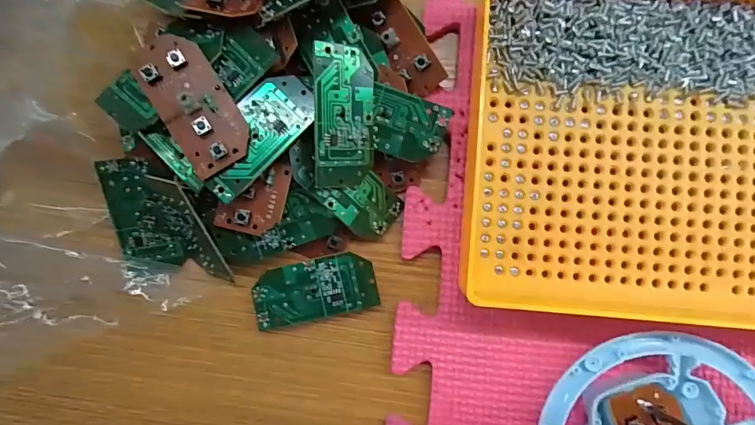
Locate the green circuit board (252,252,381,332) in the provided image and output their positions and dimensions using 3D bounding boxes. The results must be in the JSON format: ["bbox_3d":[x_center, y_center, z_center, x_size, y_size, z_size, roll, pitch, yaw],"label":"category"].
[{"bbox_3d":[-0.030,0.038,0.209,0.059,0.004,0.028,-13,87,1],"label":"green circuit board"}]

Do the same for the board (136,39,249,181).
[{"bbox_3d":[-0.077,-0.046,0.180,0.028,0.008,0.057,-33,93,-11],"label":"board"}]

